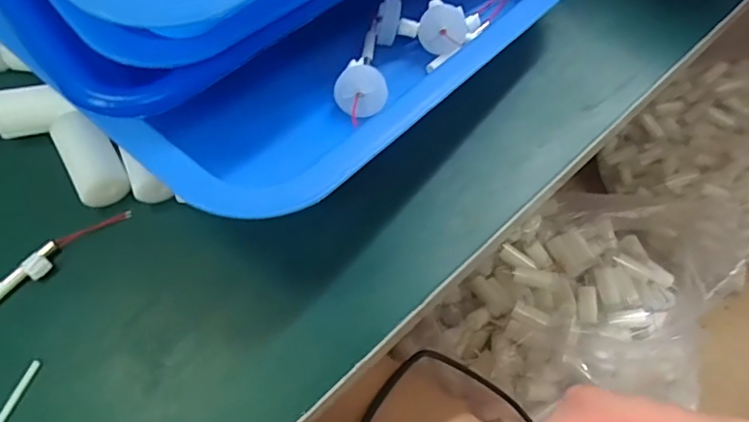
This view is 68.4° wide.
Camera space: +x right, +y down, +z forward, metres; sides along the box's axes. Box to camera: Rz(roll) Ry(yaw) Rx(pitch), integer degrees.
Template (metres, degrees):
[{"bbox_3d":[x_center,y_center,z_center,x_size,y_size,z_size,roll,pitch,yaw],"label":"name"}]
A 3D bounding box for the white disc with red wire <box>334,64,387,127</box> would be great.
[{"bbox_3d":[-0.005,-0.049,0.226,0.021,0.004,0.021,0,86,-1],"label":"white disc with red wire"}]

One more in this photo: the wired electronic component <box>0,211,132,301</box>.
[{"bbox_3d":[-0.141,0.026,0.221,0.090,0.007,0.010,-41,69,-18],"label":"wired electronic component"}]

